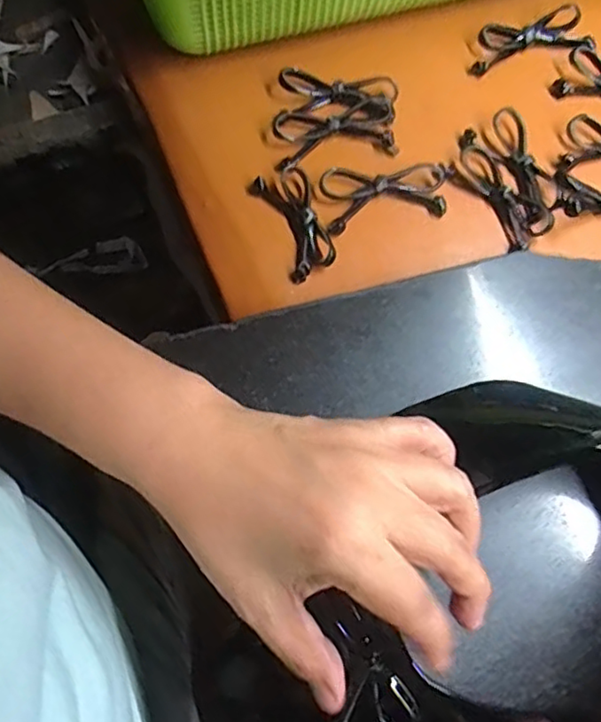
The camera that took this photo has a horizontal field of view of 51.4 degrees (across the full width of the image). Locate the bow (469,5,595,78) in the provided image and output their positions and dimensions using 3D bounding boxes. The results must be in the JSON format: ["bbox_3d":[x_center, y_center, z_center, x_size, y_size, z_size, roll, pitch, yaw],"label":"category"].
[{"bbox_3d":[0.156,-0.219,0.426,0.082,0.019,0.028,-11,72,-5],"label":"bow"}]

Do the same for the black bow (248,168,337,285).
[{"bbox_3d":[-0.003,-0.087,0.386,0.033,0.013,0.075,-22,73,-9],"label":"black bow"}]

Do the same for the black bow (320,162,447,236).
[{"bbox_3d":[0.054,-0.105,0.390,0.078,0.009,0.038,-11,72,-5],"label":"black bow"}]

